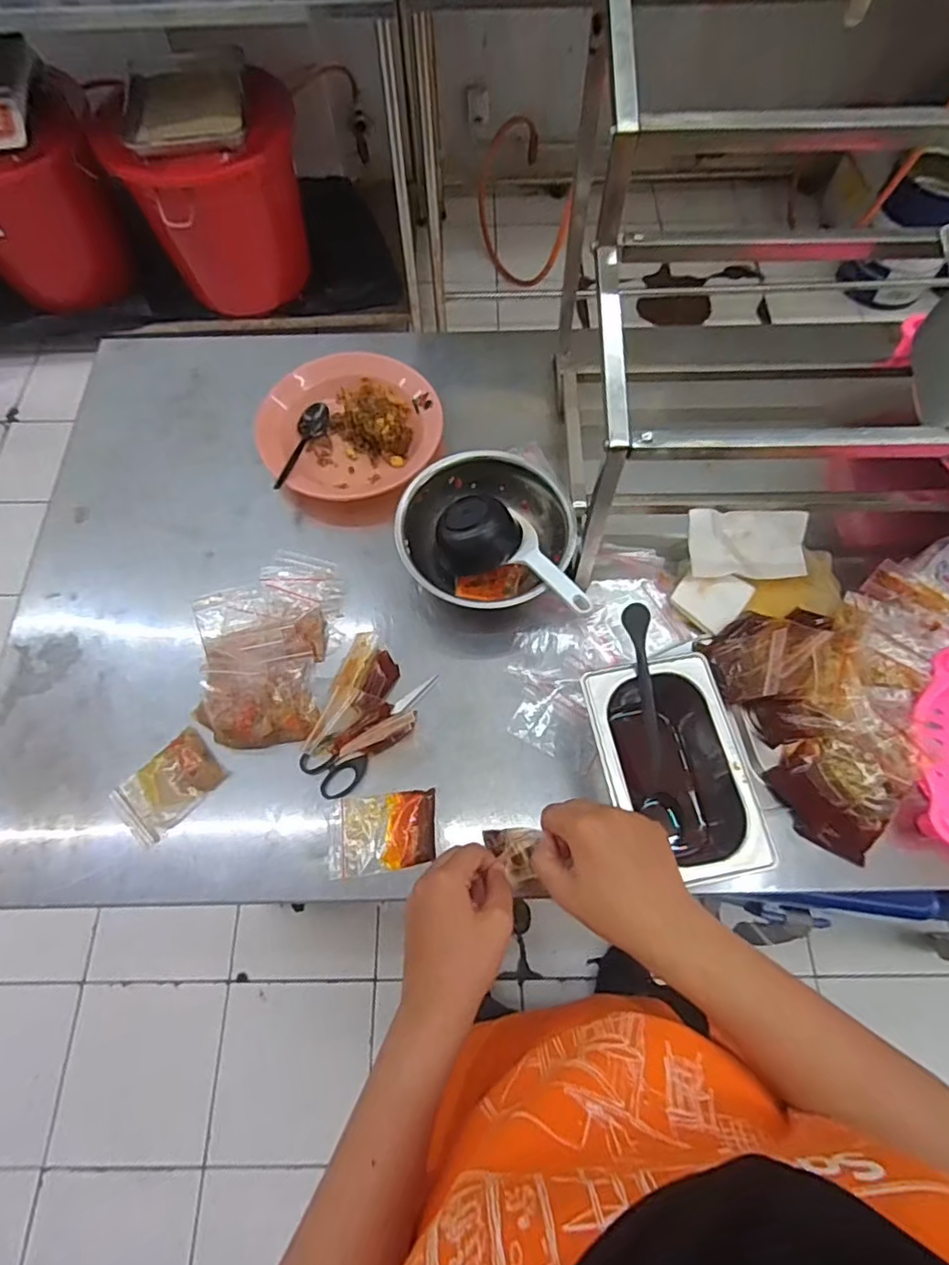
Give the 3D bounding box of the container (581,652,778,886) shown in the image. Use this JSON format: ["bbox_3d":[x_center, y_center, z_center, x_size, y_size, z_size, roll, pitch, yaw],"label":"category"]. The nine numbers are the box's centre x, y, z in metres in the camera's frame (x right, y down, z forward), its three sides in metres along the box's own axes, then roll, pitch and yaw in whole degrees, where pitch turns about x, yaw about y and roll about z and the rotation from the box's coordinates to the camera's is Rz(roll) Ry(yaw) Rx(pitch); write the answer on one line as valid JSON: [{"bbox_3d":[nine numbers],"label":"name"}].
[{"bbox_3d":[0.160,0.122,0.535,0.107,0.108,0.174,-9,66,-4],"label":"container"}]

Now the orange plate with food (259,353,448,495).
[{"bbox_3d":[-0.140,-0.244,0.715,0.187,0.050,0.193,19,68,8],"label":"orange plate with food"}]

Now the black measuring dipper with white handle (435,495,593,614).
[{"bbox_3d":[0.050,-0.081,0.617,0.179,0.054,0.089,32,72,25],"label":"black measuring dipper with white handle"}]

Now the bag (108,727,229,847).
[{"bbox_3d":[-0.287,0.142,0.575,0.093,0.019,0.066,-40,72,-16],"label":"bag"}]

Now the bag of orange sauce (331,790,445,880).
[{"bbox_3d":[-0.081,0.182,0.560,0.100,0.008,0.067,-7,66,-3],"label":"bag of orange sauce"}]

